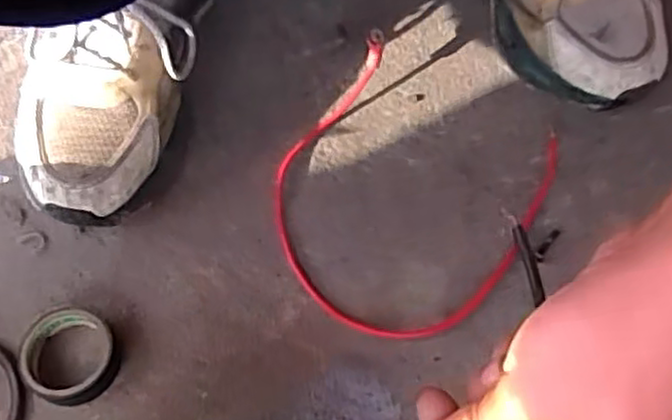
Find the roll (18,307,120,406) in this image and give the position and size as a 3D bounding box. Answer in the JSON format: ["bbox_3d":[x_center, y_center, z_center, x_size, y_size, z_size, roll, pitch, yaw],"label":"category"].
[{"bbox_3d":[-0.147,0.079,0.390,0.053,0.017,0.049,0,60,0],"label":"roll"}]

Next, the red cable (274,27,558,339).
[{"bbox_3d":[0.039,-0.013,0.431,0.155,0.043,0.170,0,60,0],"label":"red cable"}]

